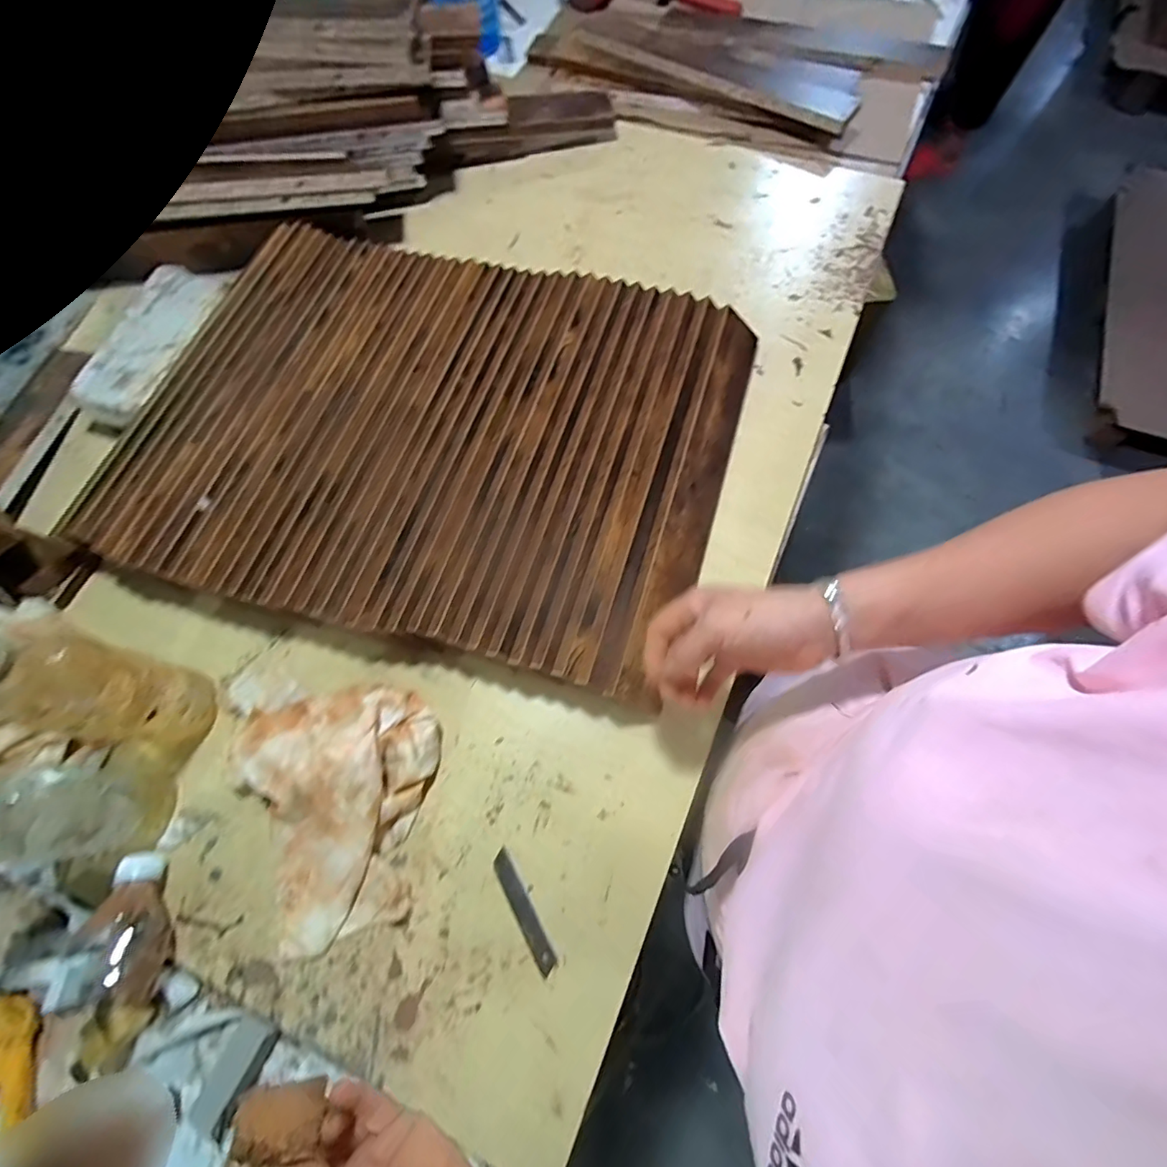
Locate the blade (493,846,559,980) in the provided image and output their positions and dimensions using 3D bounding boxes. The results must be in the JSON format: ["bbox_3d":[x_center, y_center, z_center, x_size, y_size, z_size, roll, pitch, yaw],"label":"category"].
[{"bbox_3d":[-0.050,0.273,0.434,0.017,0.004,0.096,-28,71,-12],"label":"blade"}]

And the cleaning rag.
[{"bbox_3d":[-0.200,0.185,0.441,0.159,0.057,0.204,-17,70,-4],"label":"cleaning rag"}]

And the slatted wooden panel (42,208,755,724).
[{"bbox_3d":[-0.158,-0.173,0.553,0.604,0.033,0.456,15,71,4],"label":"slatted wooden panel"}]

